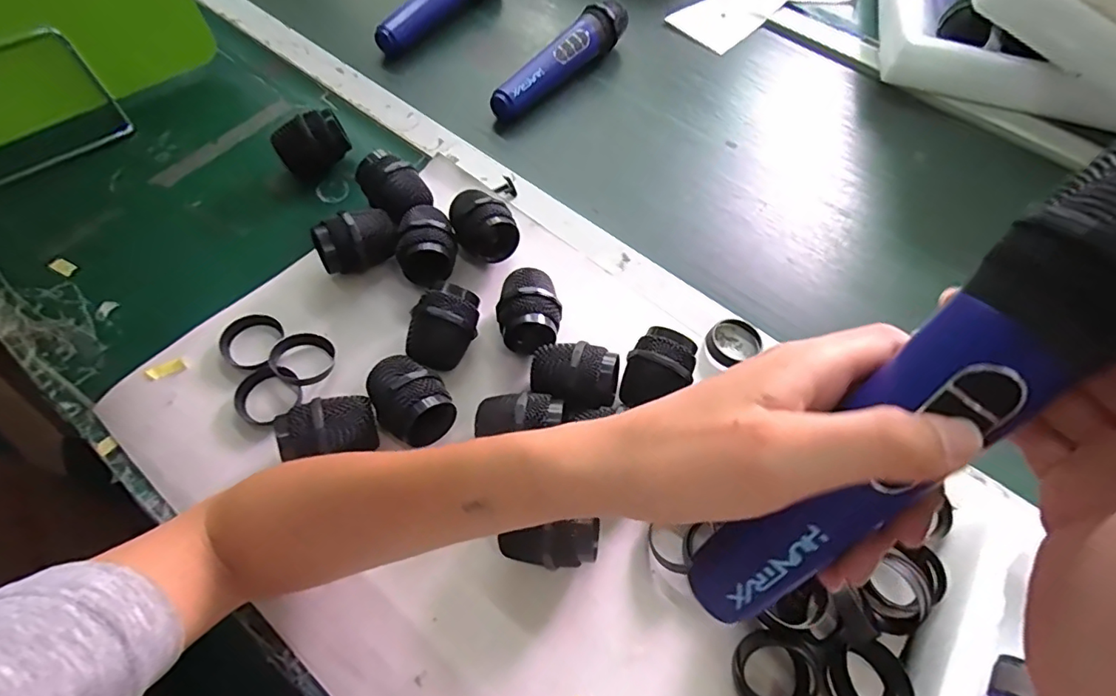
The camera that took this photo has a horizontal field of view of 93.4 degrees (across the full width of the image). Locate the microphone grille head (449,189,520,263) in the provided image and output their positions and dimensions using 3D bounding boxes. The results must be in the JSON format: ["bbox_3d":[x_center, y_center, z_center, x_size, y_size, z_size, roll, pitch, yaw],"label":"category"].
[{"bbox_3d":[-0.064,-0.103,0.438,0.047,0.047,0.062,-21,64,-12],"label":"microphone grille head"}]

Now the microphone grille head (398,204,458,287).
[{"bbox_3d":[-0.105,-0.081,0.423,0.046,0.047,0.070,-6,62,-4],"label":"microphone grille head"}]

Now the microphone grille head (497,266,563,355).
[{"bbox_3d":[-0.021,-0.027,0.398,0.047,0.043,0.067,3,62,0],"label":"microphone grille head"}]

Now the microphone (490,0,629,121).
[{"bbox_3d":[0.009,-0.305,0.568,0.042,0.050,0.207,35,65,15],"label":"microphone"}]

